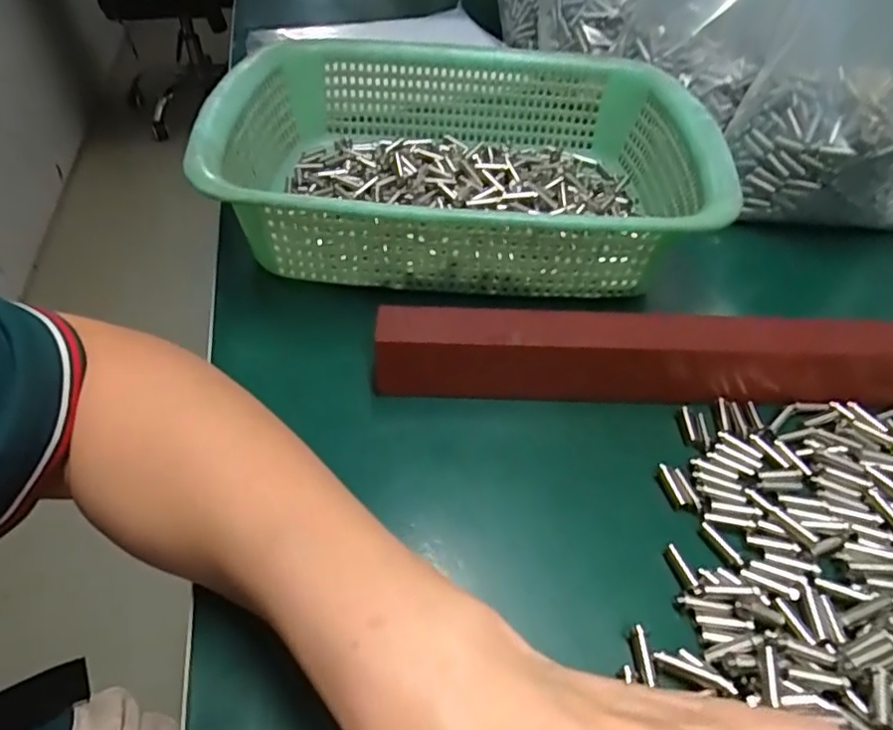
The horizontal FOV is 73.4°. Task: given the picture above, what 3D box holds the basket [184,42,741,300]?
[{"bbox_3d":[0.006,-0.130,0.385,0.286,0.073,0.218,2,44,1],"label":"basket"}]

